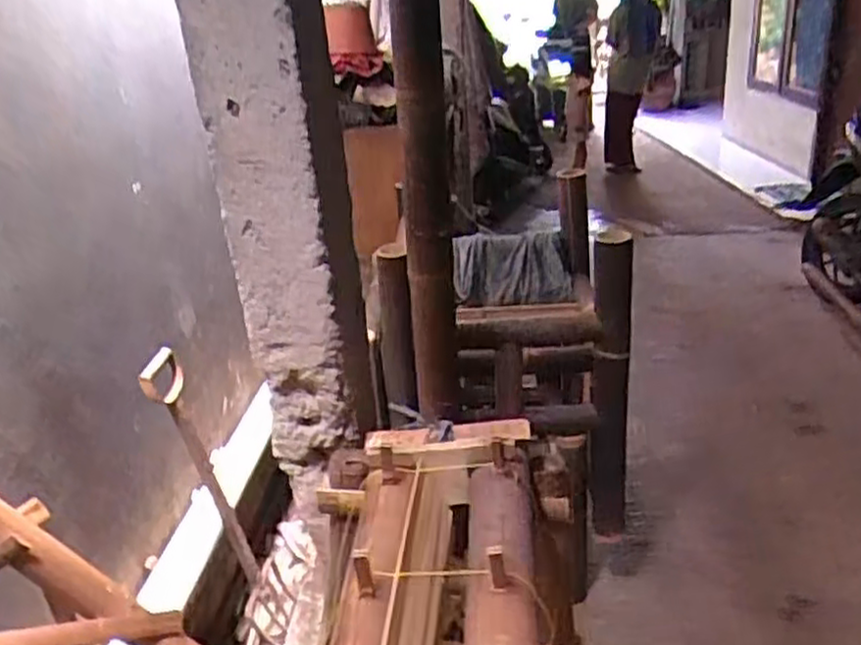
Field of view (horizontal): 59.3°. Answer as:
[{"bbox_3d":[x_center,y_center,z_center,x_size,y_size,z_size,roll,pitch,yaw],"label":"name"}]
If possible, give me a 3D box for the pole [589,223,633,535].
[{"bbox_3d":[0.406,0.180,1.705,0.086,0.762,0.076,1,24,13],"label":"pole"}]

